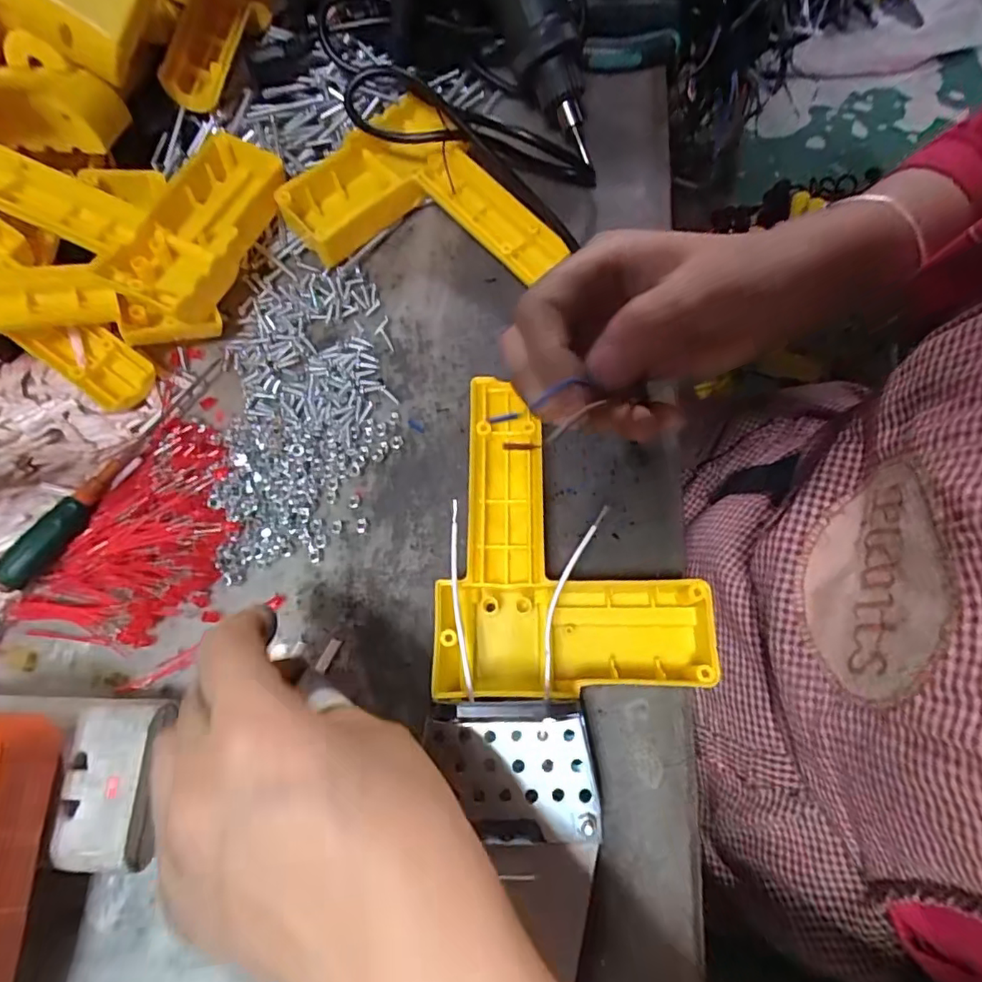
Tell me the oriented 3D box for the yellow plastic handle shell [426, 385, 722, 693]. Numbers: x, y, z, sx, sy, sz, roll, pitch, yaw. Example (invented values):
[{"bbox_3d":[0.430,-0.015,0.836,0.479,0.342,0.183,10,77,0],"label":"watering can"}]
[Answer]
[{"bbox_3d":[0.034,0.018,0.259,0.115,0.033,0.140,-2,69,2],"label":"yellow plastic handle shell"}]

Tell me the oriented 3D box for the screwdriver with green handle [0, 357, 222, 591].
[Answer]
[{"bbox_3d":[-0.193,-0.015,0.288,0.015,0.015,0.145,26,72,12],"label":"screwdriver with green handle"}]

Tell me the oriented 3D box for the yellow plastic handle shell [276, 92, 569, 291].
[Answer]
[{"bbox_3d":[-0.047,-0.157,0.327,0.111,0.034,0.139,-35,72,-10],"label":"yellow plastic handle shell"}]

